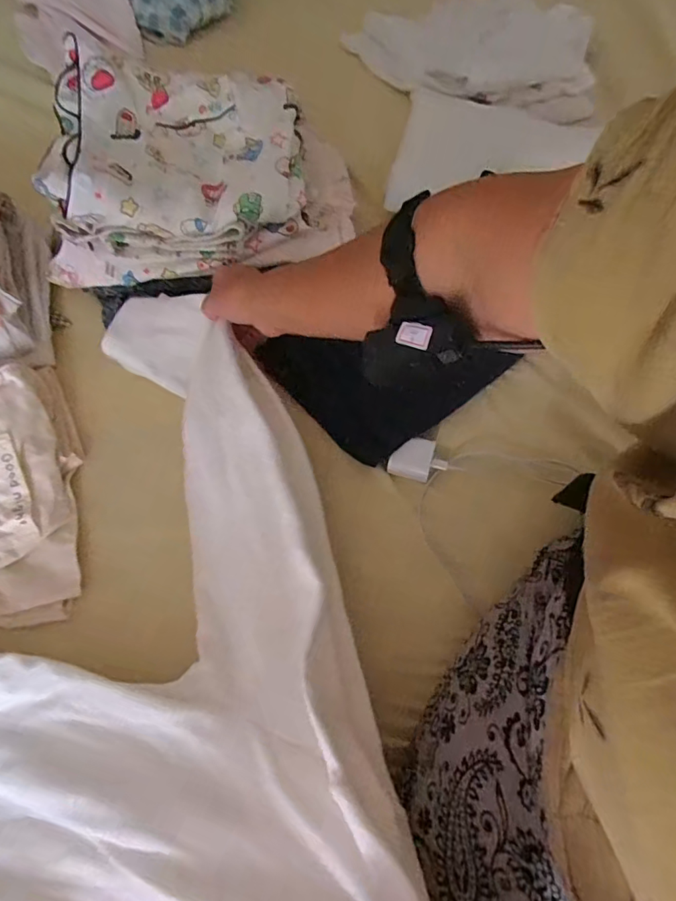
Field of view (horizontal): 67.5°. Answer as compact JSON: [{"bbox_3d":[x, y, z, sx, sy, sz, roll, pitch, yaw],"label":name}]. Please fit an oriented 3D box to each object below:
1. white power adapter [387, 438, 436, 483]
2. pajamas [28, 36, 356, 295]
[{"bbox_3d":[0.077,0.008,0.527,0.042,0.021,0.041,15,66,6],"label":"white power adapter"},{"bbox_3d":[-0.157,-0.320,0.568,0.337,0.095,0.219,-3,65,-2],"label":"pajamas"}]

